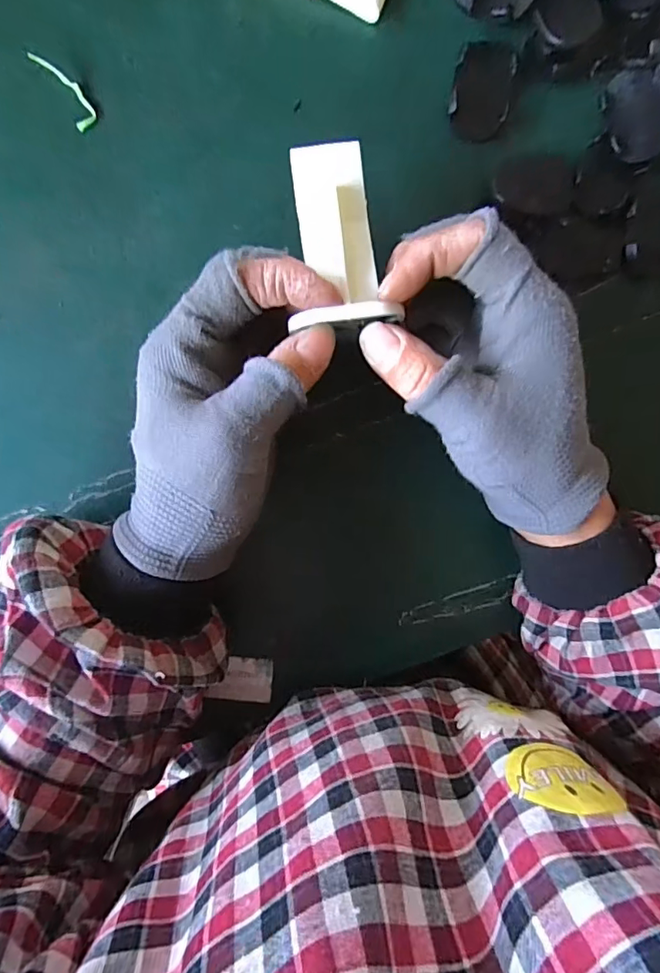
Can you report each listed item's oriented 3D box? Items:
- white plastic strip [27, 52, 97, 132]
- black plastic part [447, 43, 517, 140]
[{"bbox_3d":[-0.127,-0.188,0.240,0.013,0.005,0.036,-40,111,3],"label":"white plastic strip"},{"bbox_3d":[0.075,-0.195,0.249,0.028,0.007,0.044,10,97,-4],"label":"black plastic part"}]

